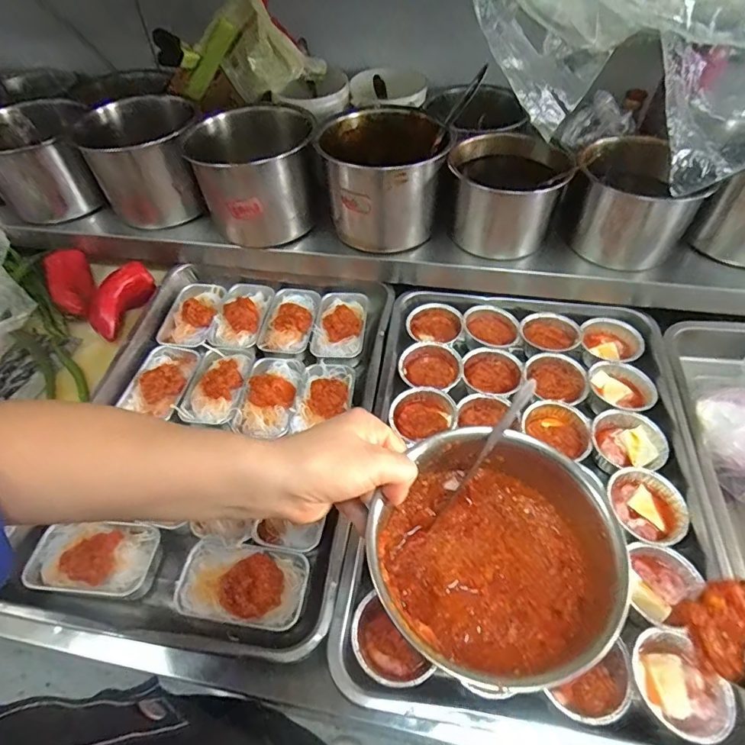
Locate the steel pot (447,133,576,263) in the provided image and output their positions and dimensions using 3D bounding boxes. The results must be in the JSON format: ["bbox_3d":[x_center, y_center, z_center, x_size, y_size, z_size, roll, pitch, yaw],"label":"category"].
[{"bbox_3d":[0.176,-0.235,0.642,0.146,0.117,0.125,16,54,15],"label":"steel pot"}]

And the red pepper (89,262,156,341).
[{"bbox_3d":[-0.349,-0.102,0.665,0.062,0.047,0.111,30,83,23],"label":"red pepper"}]

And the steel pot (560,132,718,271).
[{"bbox_3d":[0.331,-0.221,0.628,0.119,0.126,0.128,-1,52,1],"label":"steel pot"}]

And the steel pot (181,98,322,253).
[{"bbox_3d":[-0.167,-0.279,0.682,0.165,0.132,0.168,-17,53,-11],"label":"steel pot"}]

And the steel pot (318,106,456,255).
[{"bbox_3d":[0.018,-0.258,0.653,0.152,0.132,0.153,-1,52,1],"label":"steel pot"}]

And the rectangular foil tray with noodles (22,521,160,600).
[{"bbox_3d":[-0.278,0.184,0.476,0.120,0.033,0.069,3,52,5],"label":"rectangular foil tray with noodles"}]

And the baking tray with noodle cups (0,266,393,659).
[{"bbox_3d":[-0.174,0.052,0.576,0.350,0.044,0.481,5,52,6],"label":"baking tray with noodle cups"}]

